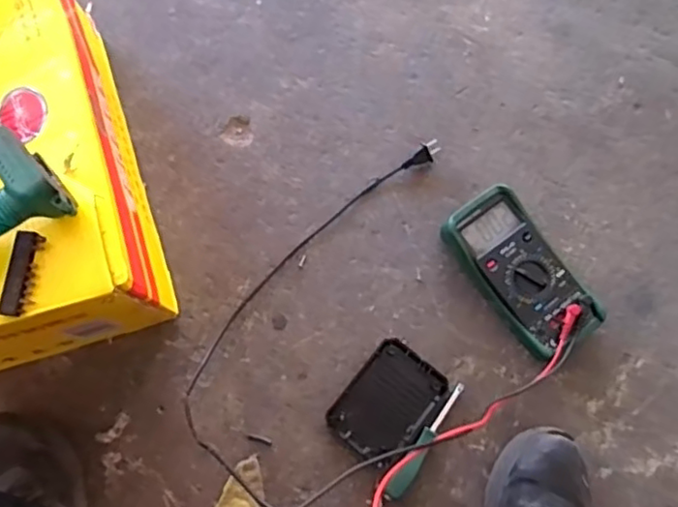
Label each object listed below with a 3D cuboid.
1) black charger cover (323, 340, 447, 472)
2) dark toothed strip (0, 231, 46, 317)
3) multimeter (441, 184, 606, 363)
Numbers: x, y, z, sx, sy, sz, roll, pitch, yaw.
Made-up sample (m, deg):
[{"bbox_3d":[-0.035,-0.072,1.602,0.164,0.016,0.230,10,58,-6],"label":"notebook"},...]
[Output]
[{"bbox_3d":[0.057,0.172,0.707,0.096,0.021,0.126,38,80,8],"label":"black charger cover"},{"bbox_3d":[-0.274,0.018,0.531,0.021,0.016,0.072,7,79,2],"label":"dark toothed strip"},{"bbox_3d":[0.211,0.025,0.720,0.092,0.059,0.195,-35,80,-7],"label":"multimeter"}]

